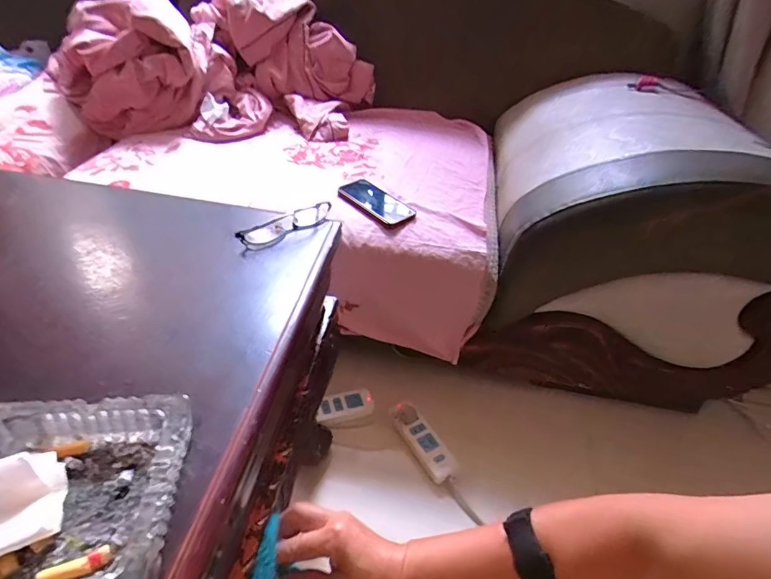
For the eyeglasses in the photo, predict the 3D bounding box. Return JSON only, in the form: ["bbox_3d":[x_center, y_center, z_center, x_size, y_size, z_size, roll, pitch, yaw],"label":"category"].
[{"bbox_3d":[-0.114,-0.076,0.525,0.123,0.025,0.031,-27,49,-35],"label":"eyeglasses"}]

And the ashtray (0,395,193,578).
[{"bbox_3d":[-0.183,0.120,0.251,0.121,0.032,0.118,0,39,-10],"label":"ashtray"}]

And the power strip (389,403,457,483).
[{"bbox_3d":[0.068,0.287,0.858,0.059,0.031,0.165,-21,46,-30],"label":"power strip"}]

